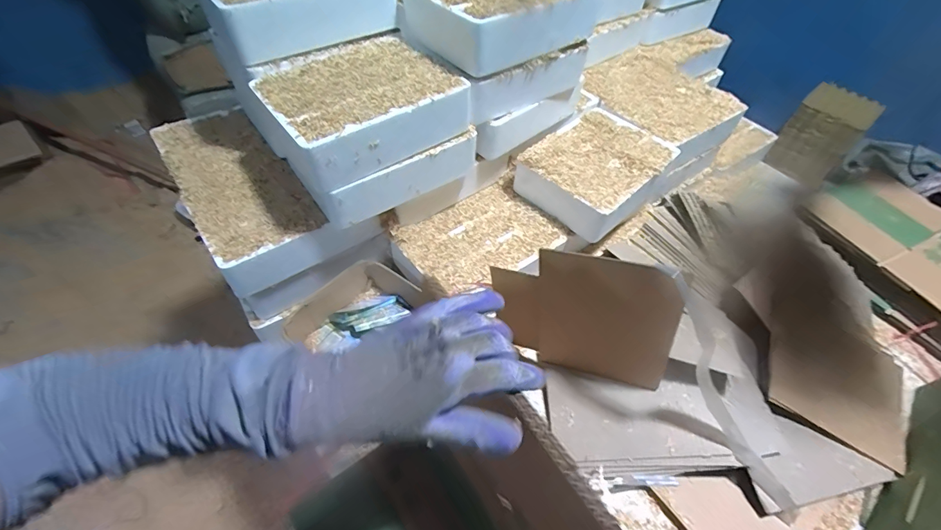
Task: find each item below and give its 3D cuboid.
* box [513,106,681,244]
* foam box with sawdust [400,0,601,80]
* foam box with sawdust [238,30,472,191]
[{"bbox_3d":[0.221,-0.172,0.757,0.189,0.077,0.254,39,59,24],"label":"box"},{"bbox_3d":[0.043,-0.377,0.625,0.234,0.076,0.174,-30,59,-24],"label":"foam box with sawdust"},{"bbox_3d":[-0.158,-0.220,0.588,0.250,0.074,0.203,-33,61,-25],"label":"foam box with sawdust"}]

